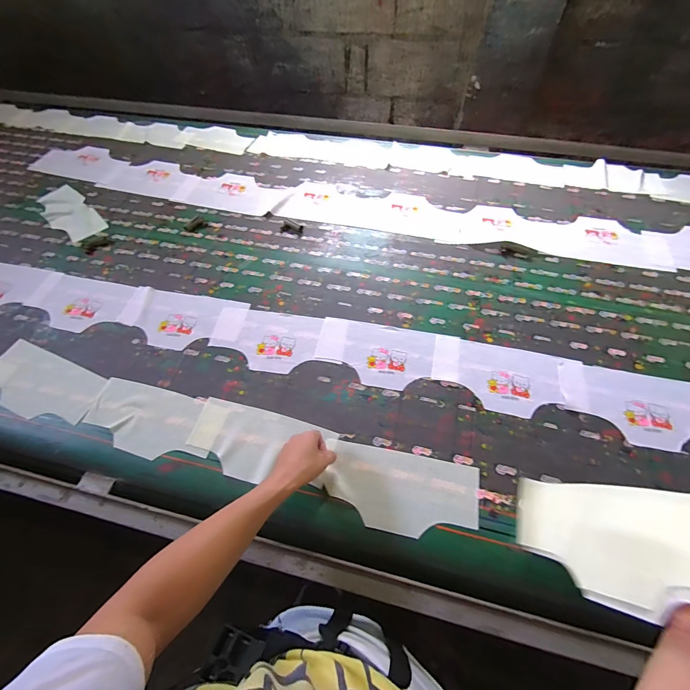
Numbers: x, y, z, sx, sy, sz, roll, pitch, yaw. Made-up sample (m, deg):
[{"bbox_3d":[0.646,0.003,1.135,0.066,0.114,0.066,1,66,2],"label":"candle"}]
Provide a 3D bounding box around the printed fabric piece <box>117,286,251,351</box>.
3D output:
[{"bbox_3d":[-0.394,-0.060,0.807,0.300,0.008,0.153,10,60,14],"label":"printed fabric piece"}]

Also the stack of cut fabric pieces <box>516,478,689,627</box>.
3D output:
[{"bbox_3d":[0.333,0.256,0.445,0.030,0.242,0.138,20,66,-20],"label":"stack of cut fabric pieces"}]

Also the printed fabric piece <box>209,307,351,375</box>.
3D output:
[{"bbox_3d":[-0.155,-0.010,0.766,0.306,0.008,0.151,7,60,9],"label":"printed fabric piece"}]

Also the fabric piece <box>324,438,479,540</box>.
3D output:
[{"bbox_3d":[0.099,0.259,0.599,0.265,0.006,0.130,9,64,7],"label":"fabric piece"}]

